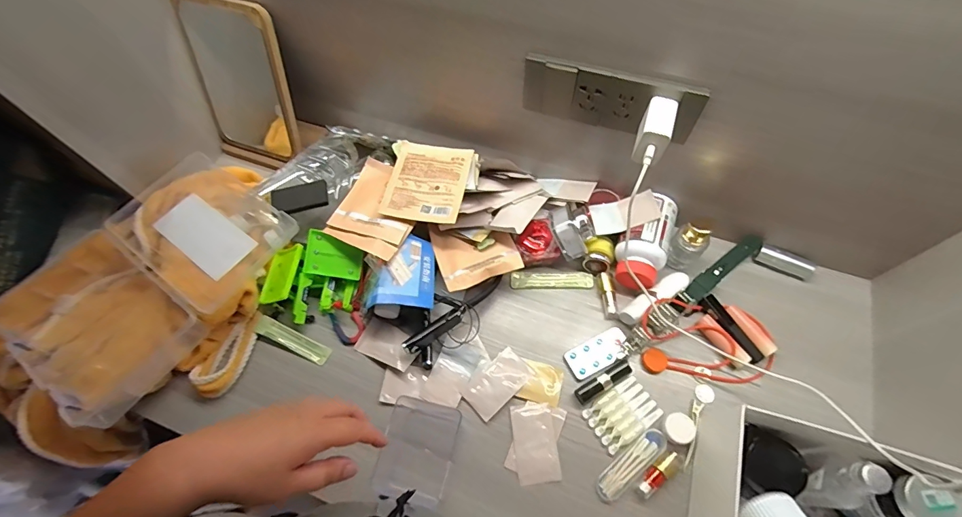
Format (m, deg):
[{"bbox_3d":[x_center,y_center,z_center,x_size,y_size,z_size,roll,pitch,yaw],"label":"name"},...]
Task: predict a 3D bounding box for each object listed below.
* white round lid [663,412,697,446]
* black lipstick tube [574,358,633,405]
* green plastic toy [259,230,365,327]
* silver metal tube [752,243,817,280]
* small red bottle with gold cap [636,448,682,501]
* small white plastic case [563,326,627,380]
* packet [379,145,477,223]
[{"bbox_3d":[0.233,0.199,0.512,0.032,0.014,0.033,-1,63,2],"label":"white round lid"},{"bbox_3d":[0.154,0.151,0.541,0.082,0.014,0.020,-30,66,-12],"label":"black lipstick tube"},{"bbox_3d":[-0.231,0.028,0.592,0.133,0.059,0.110,7,64,6],"label":"green plastic toy"},{"bbox_3d":[0.414,0.006,0.595,0.072,0.022,0.025,22,66,13],"label":"silver metal tube"},{"bbox_3d":[0.202,0.243,0.493,0.062,0.012,0.019,-41,69,-17],"label":"small red bottle with gold cap"},{"bbox_3d":[0.150,0.122,0.562,0.081,0.011,0.040,-28,65,-11],"label":"small white plastic case"},{"bbox_3d":[-0.073,-0.107,0.600,0.103,0.010,0.119,8,65,9],"label":"packet"}]

